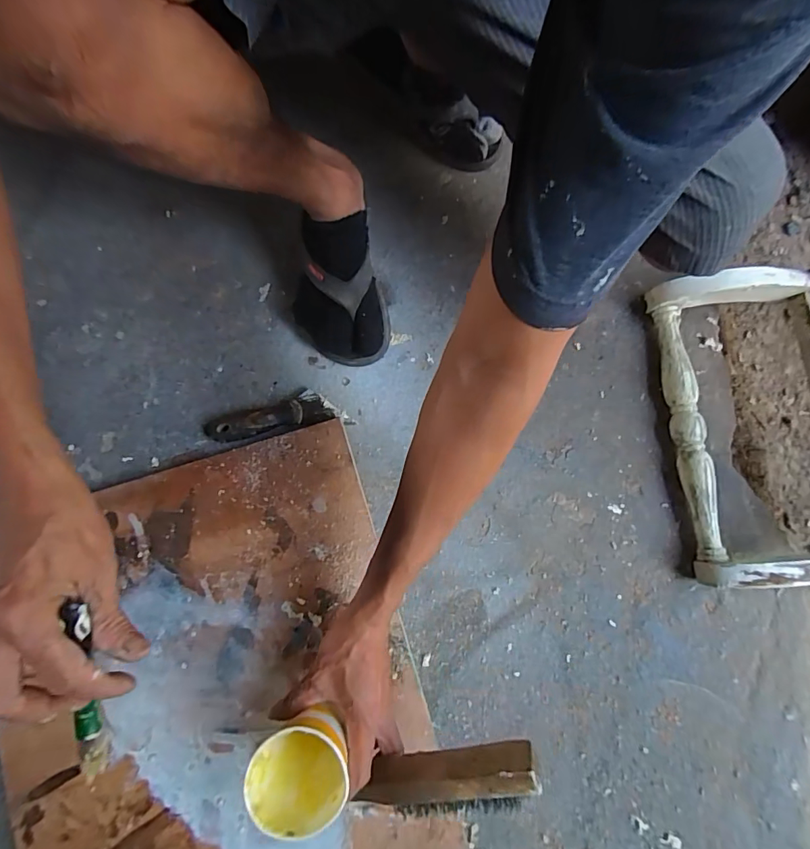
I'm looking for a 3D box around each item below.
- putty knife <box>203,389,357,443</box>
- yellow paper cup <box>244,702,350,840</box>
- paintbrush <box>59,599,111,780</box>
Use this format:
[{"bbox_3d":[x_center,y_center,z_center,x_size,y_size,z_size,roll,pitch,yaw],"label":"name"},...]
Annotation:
[{"bbox_3d":[-0.154,-0.012,0.551,0.169,0.028,0.048,-9,80,-1],"label":"putty knife"},{"bbox_3d":[-0.085,0.285,0.395,0.072,0.090,0.075,0,80,1],"label":"yellow paper cup"},{"bbox_3d":[-0.210,0.184,0.300,0.017,0.014,0.179,17,116,4],"label":"paintbrush"}]

